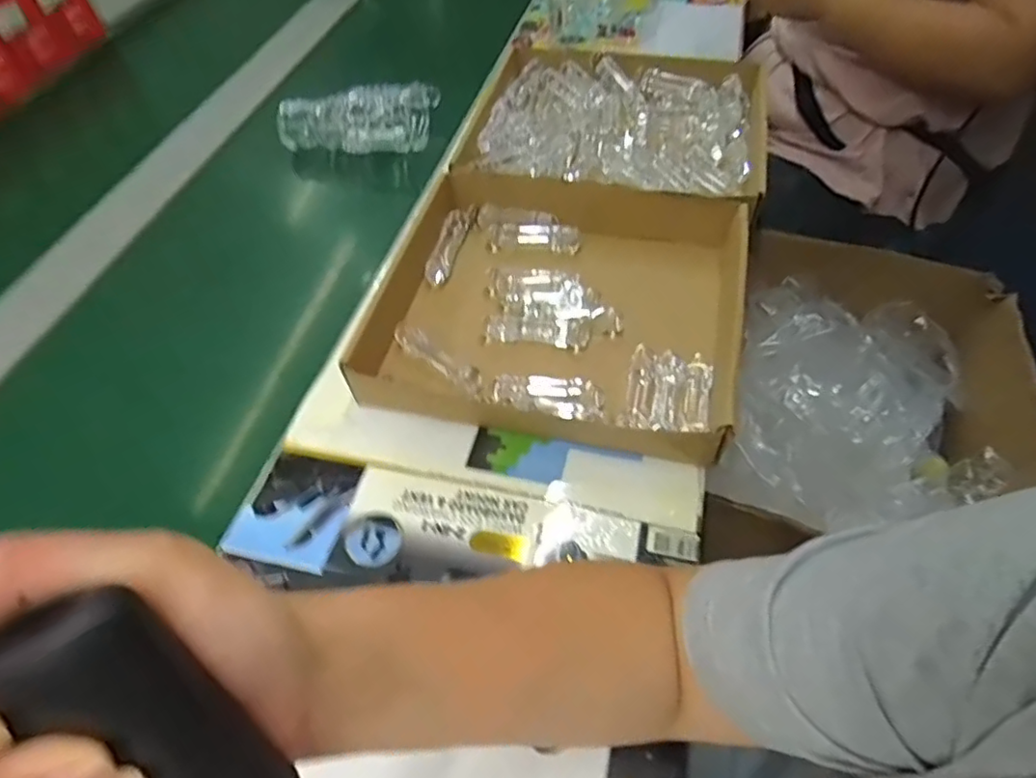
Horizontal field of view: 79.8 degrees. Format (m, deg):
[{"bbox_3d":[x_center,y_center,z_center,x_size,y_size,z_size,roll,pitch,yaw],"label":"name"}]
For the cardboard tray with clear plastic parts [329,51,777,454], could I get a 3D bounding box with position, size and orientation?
[{"bbox_3d":[0.081,-0.198,0.648,0.311,0.049,0.563,12,55,14],"label":"cardboard tray with clear plastic parts"}]

